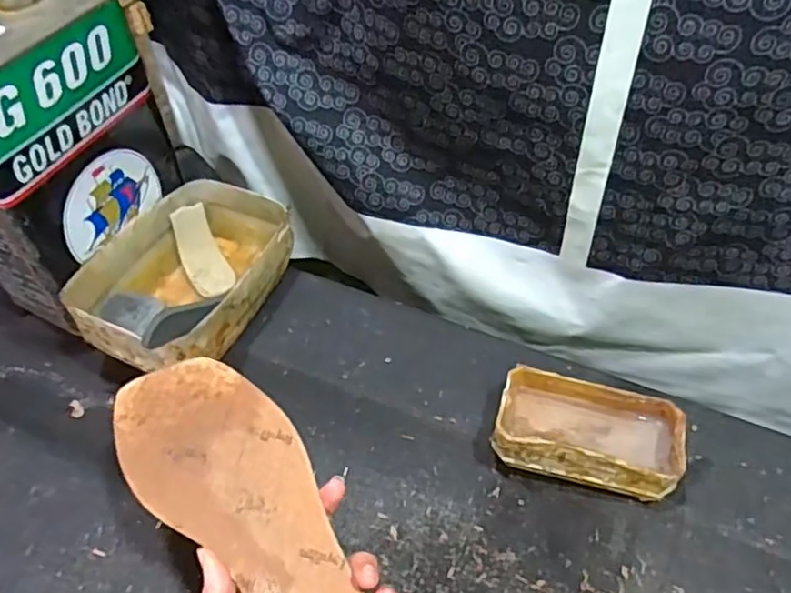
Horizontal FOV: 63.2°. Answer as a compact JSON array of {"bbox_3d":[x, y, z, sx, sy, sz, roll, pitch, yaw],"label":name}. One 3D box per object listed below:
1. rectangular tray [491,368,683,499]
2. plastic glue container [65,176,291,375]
[{"bbox_3d":[0.139,0.100,0.469,0.125,0.042,0.071,11,49,12],"label":"rectangular tray"},{"bbox_3d":[-0.176,-0.016,0.565,0.129,0.088,0.196,17,50,17],"label":"plastic glue container"}]

